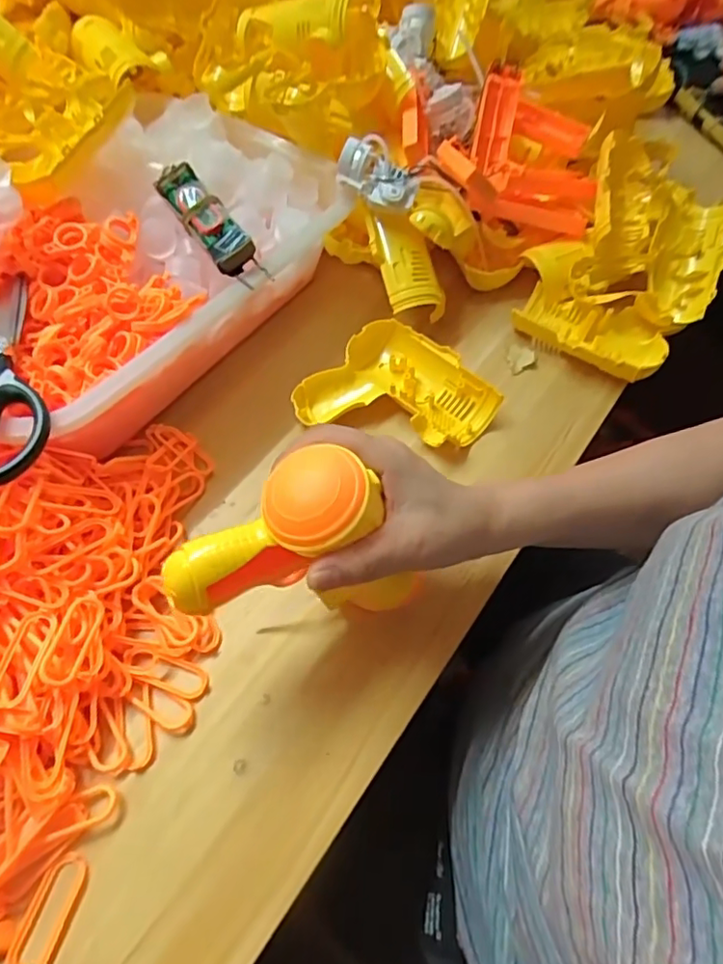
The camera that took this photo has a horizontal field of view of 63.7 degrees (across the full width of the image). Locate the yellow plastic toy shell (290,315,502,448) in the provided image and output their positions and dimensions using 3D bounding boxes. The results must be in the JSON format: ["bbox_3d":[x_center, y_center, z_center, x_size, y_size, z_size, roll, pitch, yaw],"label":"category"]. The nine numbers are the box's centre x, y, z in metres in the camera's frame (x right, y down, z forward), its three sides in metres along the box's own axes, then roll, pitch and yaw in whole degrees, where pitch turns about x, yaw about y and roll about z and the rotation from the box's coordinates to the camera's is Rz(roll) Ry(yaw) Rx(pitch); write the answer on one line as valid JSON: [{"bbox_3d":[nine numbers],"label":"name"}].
[{"bbox_3d":[0.028,-0.066,0.468,0.129,0.030,0.119,38,64,19],"label":"yellow plastic toy shell"}]

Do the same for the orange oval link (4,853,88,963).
[{"bbox_3d":[-0.161,0.223,0.300,0.021,0.006,0.053,13,59,6],"label":"orange oval link"}]

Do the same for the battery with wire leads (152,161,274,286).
[{"bbox_3d":[-0.117,-0.197,0.441,0.029,0.025,0.137,-29,64,-19],"label":"battery with wire leads"}]

